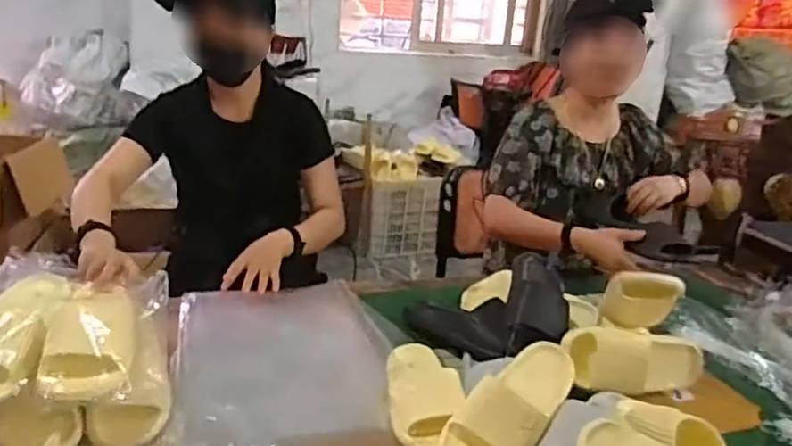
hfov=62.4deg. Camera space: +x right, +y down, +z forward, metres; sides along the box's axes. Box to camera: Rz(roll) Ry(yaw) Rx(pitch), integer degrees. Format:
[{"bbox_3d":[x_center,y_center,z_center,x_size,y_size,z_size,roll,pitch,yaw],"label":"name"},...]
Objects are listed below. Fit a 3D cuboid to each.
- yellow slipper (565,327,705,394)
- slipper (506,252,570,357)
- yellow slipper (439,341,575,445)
[{"bbox_3d":[0.395,0.221,1.063,0.280,0.110,0.083,13,14,-25],"label":"yellow slipper"},{"bbox_3d":[0.241,0.130,1.103,0.102,0.069,0.270,7,20,9],"label":"slipper"},{"bbox_3d":[0.166,0.244,0.895,0.103,0.070,0.261,21,43,39],"label":"yellow slipper"}]

